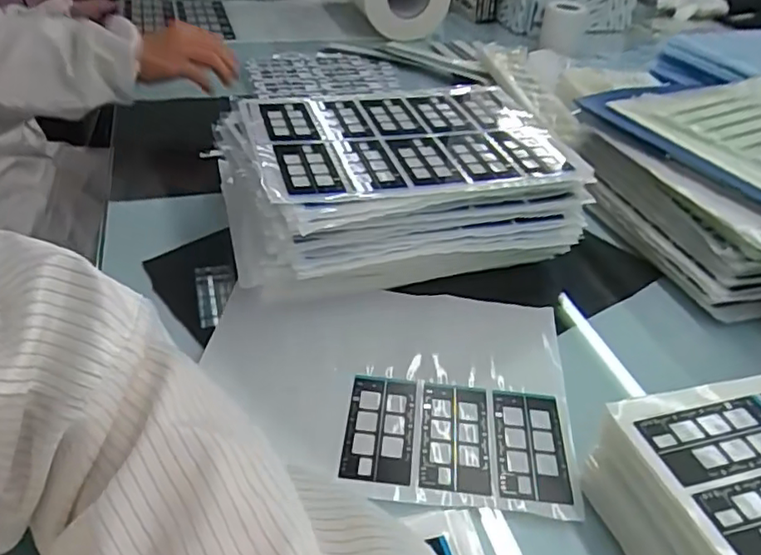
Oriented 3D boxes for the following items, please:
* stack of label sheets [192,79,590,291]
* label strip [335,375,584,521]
[{"bbox_3d":[0.011,-0.090,0.603,0.299,0.109,0.227,-8,38,-15],"label":"stack of label sheets"},{"bbox_3d":[0.053,0.112,0.427,0.154,0.006,0.098,5,40,1],"label":"label strip"}]

